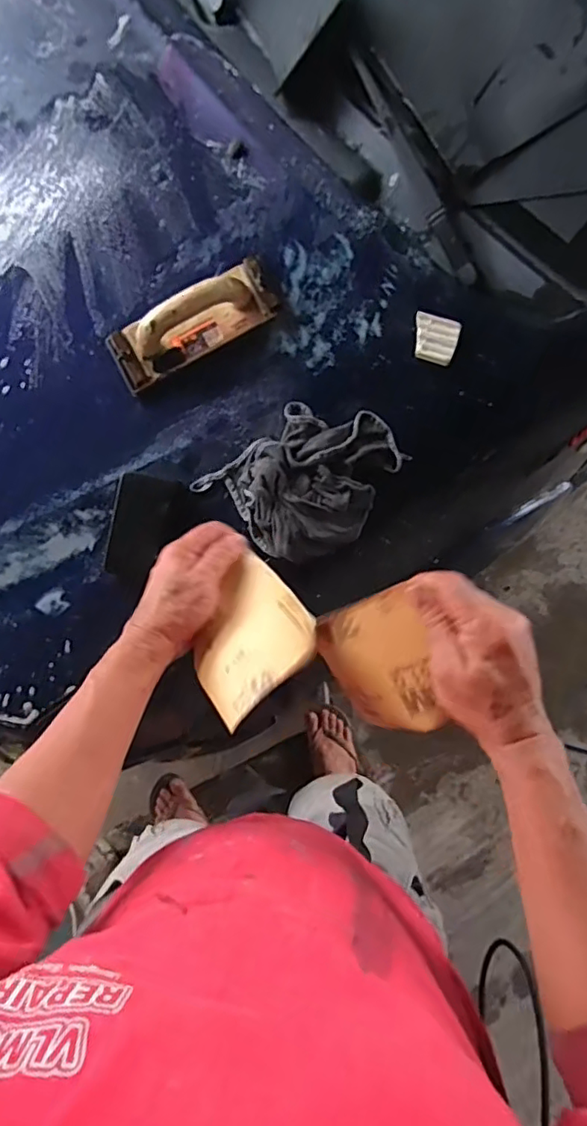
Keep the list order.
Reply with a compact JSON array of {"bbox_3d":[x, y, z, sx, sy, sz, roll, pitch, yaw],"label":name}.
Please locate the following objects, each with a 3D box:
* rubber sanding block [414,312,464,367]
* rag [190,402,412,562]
[{"bbox_3d":[0.174,-0.275,0.719,0.053,0.017,0.051,16,80,4],"label":"rubber sanding block"},{"bbox_3d":[0.020,-0.111,0.730,0.216,0.044,0.184,-43,81,-7],"label":"rag"}]

